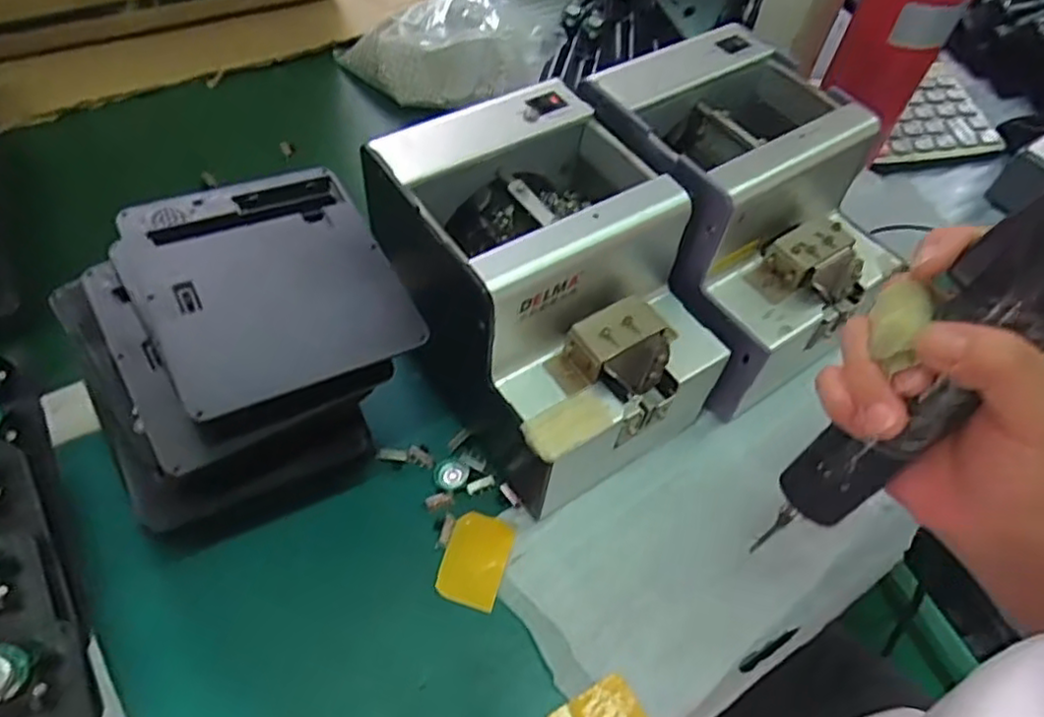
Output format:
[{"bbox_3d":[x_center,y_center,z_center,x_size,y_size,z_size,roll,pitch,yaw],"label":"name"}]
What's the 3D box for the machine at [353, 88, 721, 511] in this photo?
[{"bbox_3d":[0.016,-0.033,0.394,0.123,0.147,0.169,-27,62,-22],"label":"machine"}]

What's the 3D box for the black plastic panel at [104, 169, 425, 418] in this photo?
[{"bbox_3d":[-0.129,-0.039,0.348,0.115,0.027,0.128,-22,60,-19],"label":"black plastic panel"}]

